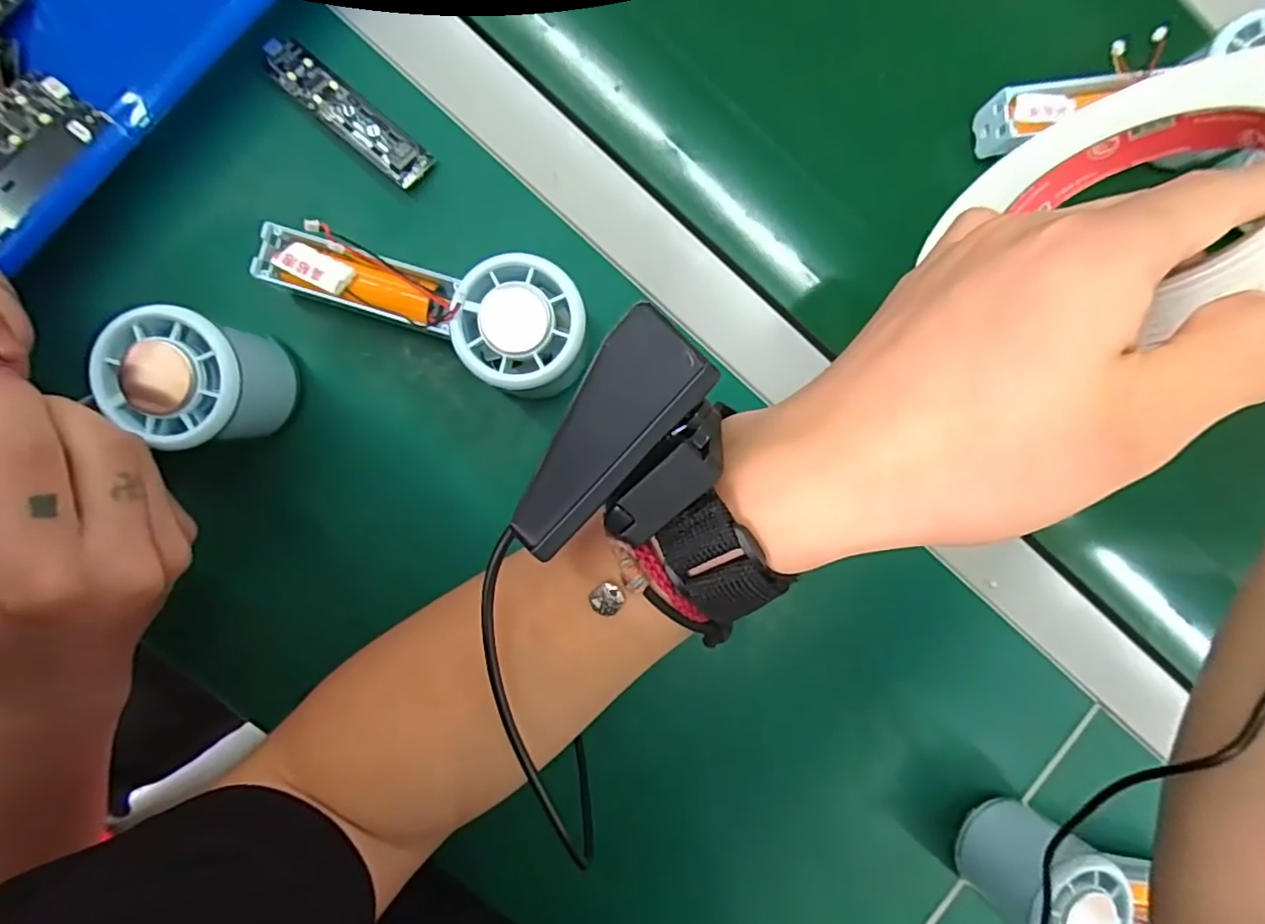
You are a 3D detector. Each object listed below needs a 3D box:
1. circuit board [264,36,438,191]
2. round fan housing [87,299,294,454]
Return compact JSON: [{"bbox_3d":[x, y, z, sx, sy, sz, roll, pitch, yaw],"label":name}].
[{"bbox_3d":[-0.141,-0.173,0.307,0.091,0.012,0.022,39,88,-5],"label":"circuit board"},{"bbox_3d":[-0.188,-0.035,0.279,0.057,0.065,0.053,0,92,-5],"label":"round fan housing"}]

